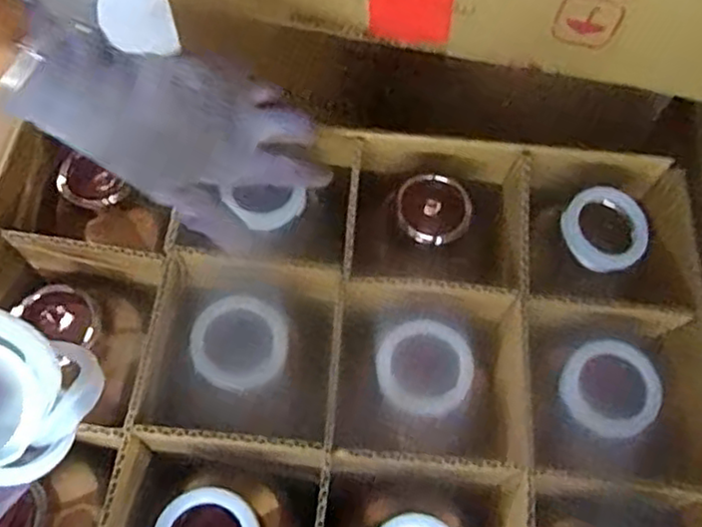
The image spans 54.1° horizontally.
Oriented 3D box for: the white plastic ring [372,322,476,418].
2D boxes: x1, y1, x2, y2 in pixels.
[{"bbox_3d":[0.045,0.064,0.424,0.058,0.004,0.056,-2,75,8],"label":"white plastic ring"}]

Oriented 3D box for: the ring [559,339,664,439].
[{"bbox_3d":[0.156,0.075,0.415,0.055,0.006,0.058,-13,60,25],"label":"ring"}]

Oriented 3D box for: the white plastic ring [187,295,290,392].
[{"bbox_3d":[-0.068,0.048,0.420,0.060,0.004,0.057,-1,67,3],"label":"white plastic ring"}]

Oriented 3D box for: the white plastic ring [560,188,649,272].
[{"bbox_3d":[0.171,-0.024,0.459,0.054,0.012,0.054,0,63,-1],"label":"white plastic ring"}]

